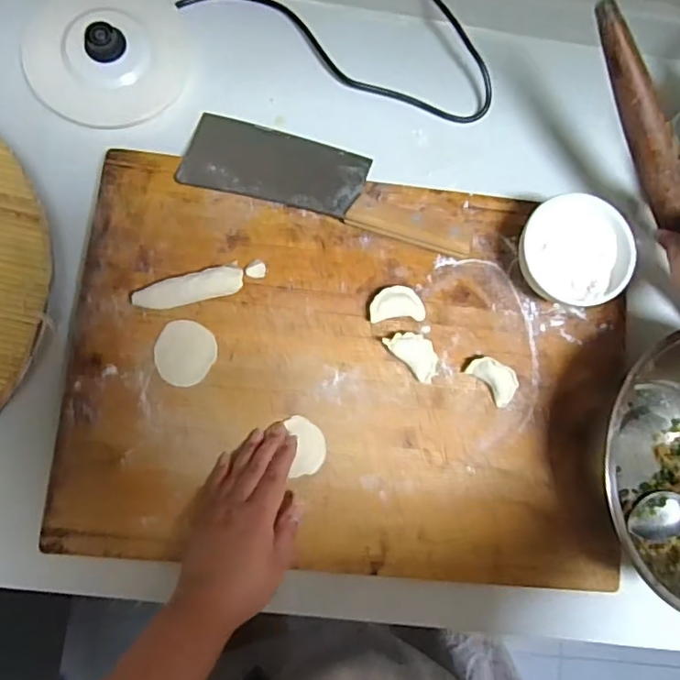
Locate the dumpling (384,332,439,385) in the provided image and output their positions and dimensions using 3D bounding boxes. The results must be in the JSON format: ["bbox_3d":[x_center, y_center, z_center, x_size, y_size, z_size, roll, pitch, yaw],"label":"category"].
[{"bbox_3d":[0.067,0.012,0.511,0.053,0.016,0.029,44,80,1],"label":"dumpling"}]

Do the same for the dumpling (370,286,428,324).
[{"bbox_3d":[0.051,-0.031,0.514,0.049,0.020,0.030,-4,82,-7],"label":"dumpling"}]

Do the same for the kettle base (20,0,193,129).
[{"bbox_3d":[-0.218,-0.276,0.535,0.145,0.030,0.144,1,82,-6],"label":"kettle base"}]

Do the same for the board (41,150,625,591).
[{"bbox_3d":[0.012,0.028,0.511,0.482,0.035,0.341,7,81,-5],"label":"board"}]

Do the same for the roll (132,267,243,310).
[{"bbox_3d":[-0.131,-0.044,0.498,0.093,0.020,0.024,-13,84,-8],"label":"roll"}]

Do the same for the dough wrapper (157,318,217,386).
[{"bbox_3d":[-0.135,0.012,0.499,0.051,0.004,0.055,1,82,-6],"label":"dough wrapper"}]

